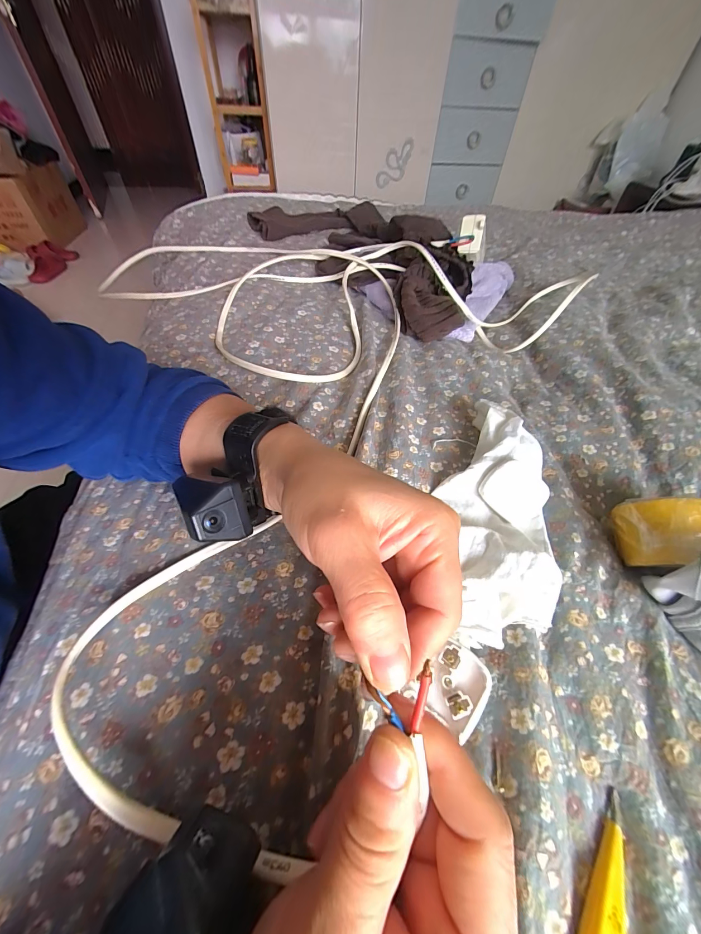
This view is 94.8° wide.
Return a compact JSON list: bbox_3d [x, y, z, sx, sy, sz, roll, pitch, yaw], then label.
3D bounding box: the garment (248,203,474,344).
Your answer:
[{"bbox_3d":[0.044,-0.392,0.564,0.252,0.068,0.525,-31,59,-25],"label":"garment"}]

